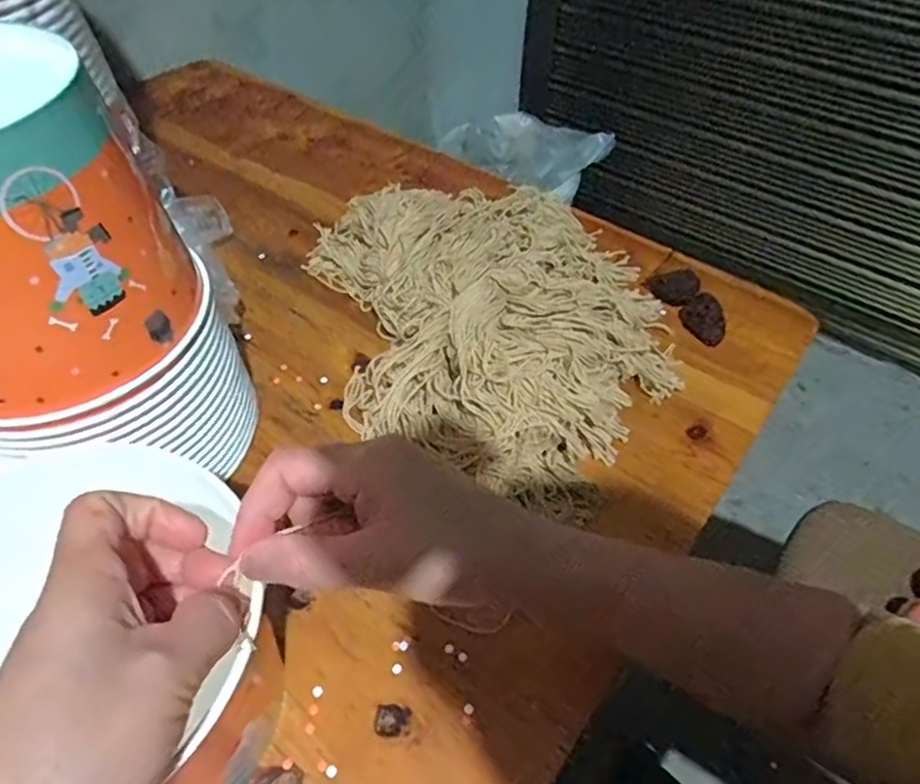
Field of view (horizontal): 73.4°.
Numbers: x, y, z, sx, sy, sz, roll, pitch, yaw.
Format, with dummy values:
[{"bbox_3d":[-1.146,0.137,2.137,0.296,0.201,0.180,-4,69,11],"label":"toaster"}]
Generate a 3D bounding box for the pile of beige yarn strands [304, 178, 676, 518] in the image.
[{"bbox_3d":[0.011,-0.082,0.513,0.338,0.060,0.301,28,58,21],"label":"pile of beige yarn strands"}]

